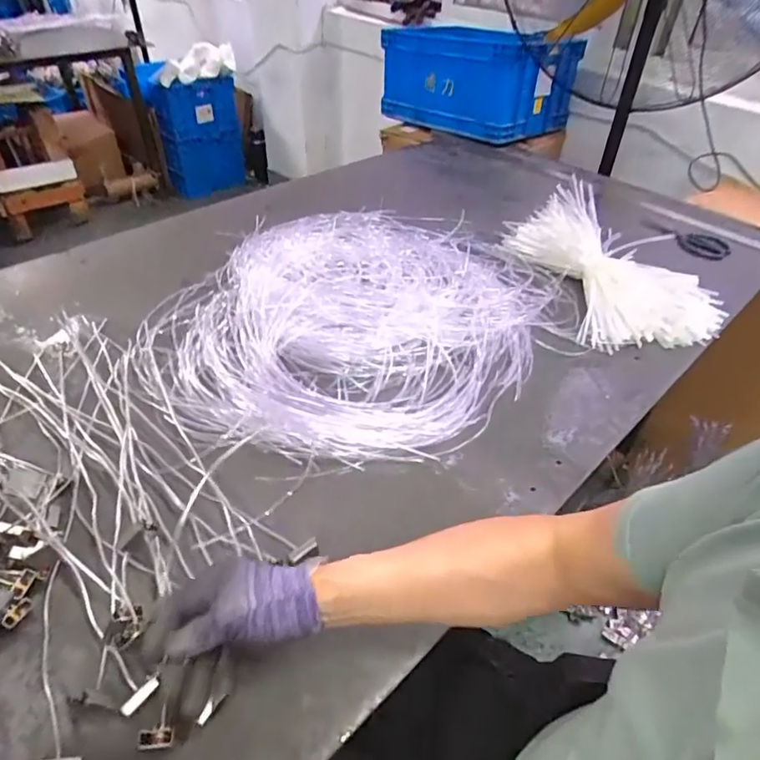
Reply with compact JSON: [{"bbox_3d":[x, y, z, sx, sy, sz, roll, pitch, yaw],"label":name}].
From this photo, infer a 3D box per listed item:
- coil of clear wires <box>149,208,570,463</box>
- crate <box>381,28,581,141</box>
[{"bbox_3d":[-0.029,-0.129,0.855,0.549,0.066,0.651,22,46,19],"label":"coil of clear wires"},{"bbox_3d":[0.281,-0.950,1.632,0.590,0.254,0.320,32,50,28],"label":"crate"}]

